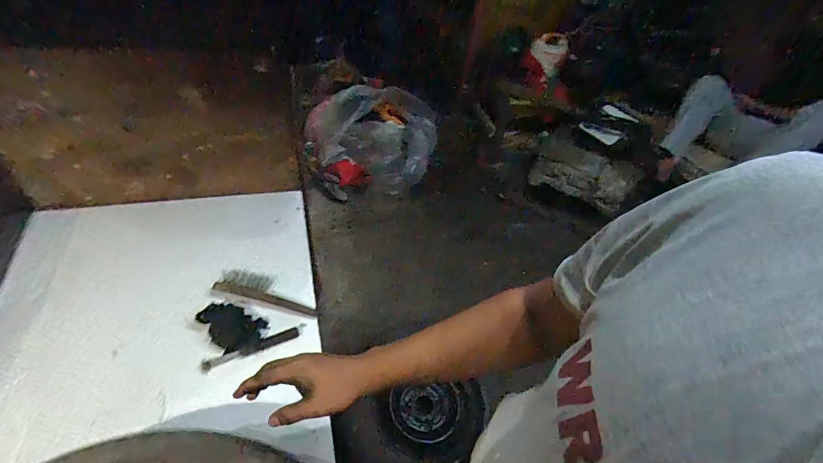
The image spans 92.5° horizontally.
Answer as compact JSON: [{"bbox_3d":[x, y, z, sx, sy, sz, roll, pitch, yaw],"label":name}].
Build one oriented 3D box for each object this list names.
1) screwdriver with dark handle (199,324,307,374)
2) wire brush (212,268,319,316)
[{"bbox_3d":[-0.284,0.210,0.715,0.181,0.016,0.022,-21,55,-20],"label":"screwdriver with dark handle"},{"bbox_3d":[-0.283,0.116,0.771,0.199,0.025,0.062,7,51,2],"label":"wire brush"}]

